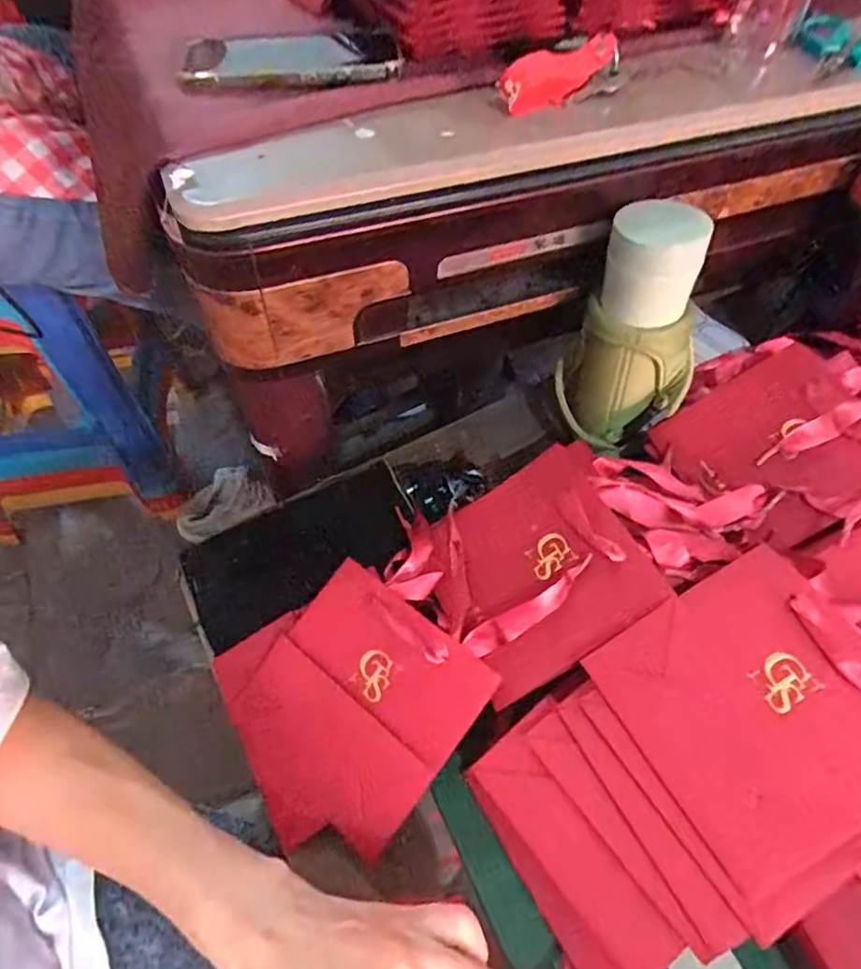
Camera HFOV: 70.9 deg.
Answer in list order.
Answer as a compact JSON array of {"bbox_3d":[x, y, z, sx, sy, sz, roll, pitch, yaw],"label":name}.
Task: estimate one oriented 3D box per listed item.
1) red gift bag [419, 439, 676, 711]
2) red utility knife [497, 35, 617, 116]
[{"bbox_3d":[0.073,0.058,0.425,0.151,0.017,0.139,-37,56,5],"label":"red gift bag"},{"bbox_3d":[0.090,-0.289,0.428,0.101,0.034,0.013,-30,60,-21],"label":"red utility knife"}]

